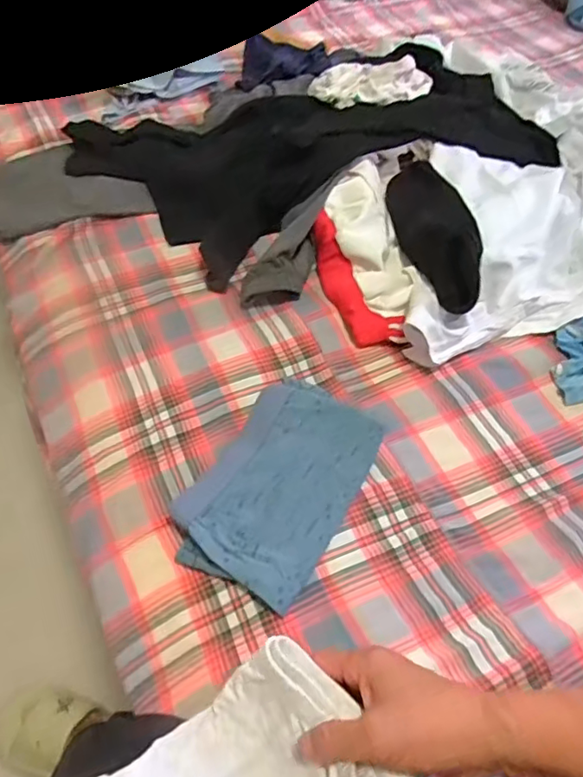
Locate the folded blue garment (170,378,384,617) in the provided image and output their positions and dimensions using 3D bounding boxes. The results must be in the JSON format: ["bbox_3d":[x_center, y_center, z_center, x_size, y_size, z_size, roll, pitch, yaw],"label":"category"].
[{"bbox_3d":[-0.012,0.091,0.564,0.143,0.042,0.212,27,57,17],"label":"folded blue garment"}]

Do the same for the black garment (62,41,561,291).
[{"bbox_3d":[0.052,-0.410,0.905,0.691,0.077,0.420,-27,59,-20],"label":"black garment"}]

